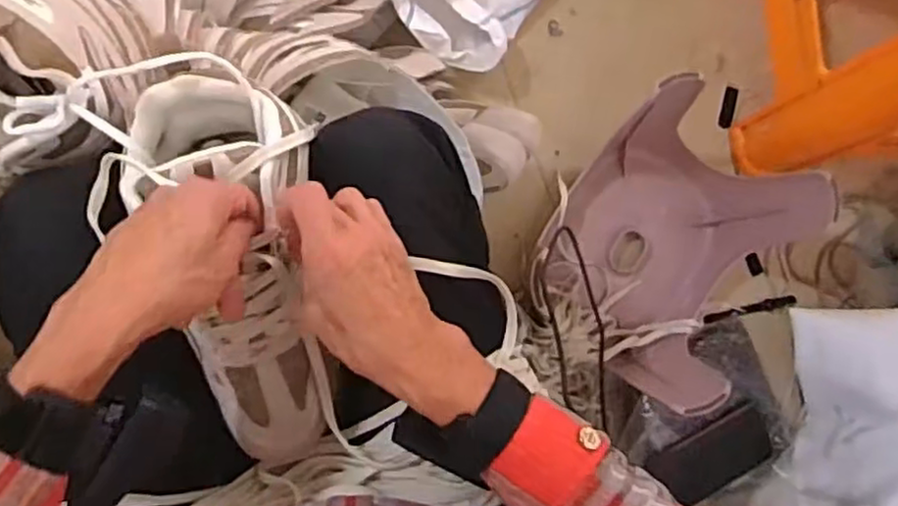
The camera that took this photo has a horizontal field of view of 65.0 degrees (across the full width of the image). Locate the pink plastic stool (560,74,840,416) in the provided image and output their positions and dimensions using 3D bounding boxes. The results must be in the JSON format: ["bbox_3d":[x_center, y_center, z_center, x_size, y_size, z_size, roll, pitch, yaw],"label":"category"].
[{"bbox_3d":[0.256,-0.011,0.853,0.245,0.227,0.318,36,83,-5],"label":"pink plastic stool"}]

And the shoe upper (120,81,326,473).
[{"bbox_3d":[-0.136,0.014,0.465,0.108,0.083,0.252,-12,99,-9],"label":"shoe upper"}]

